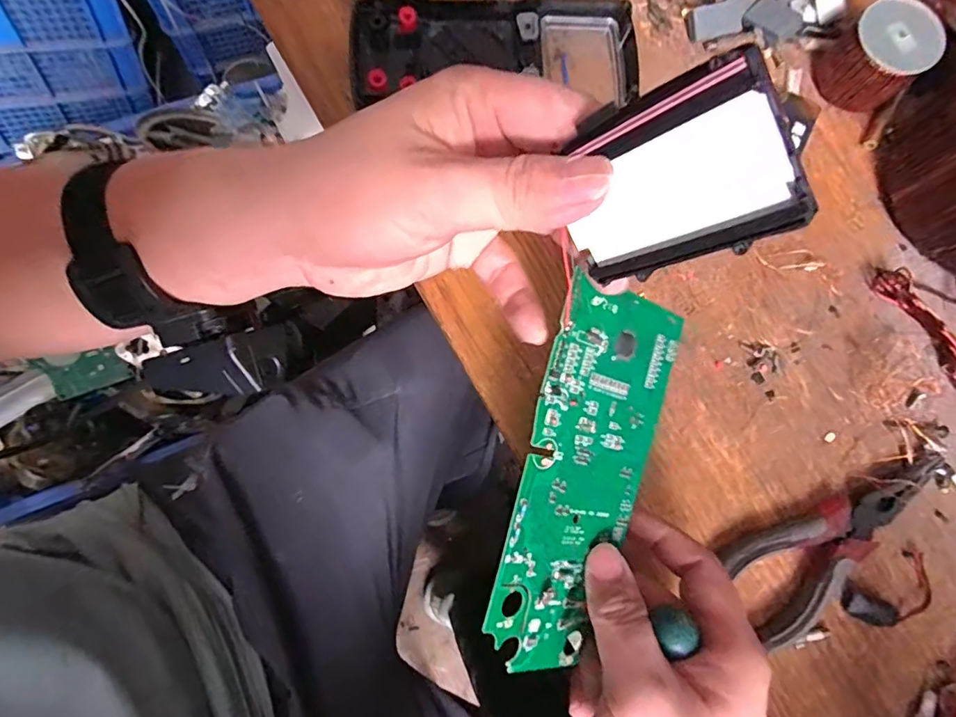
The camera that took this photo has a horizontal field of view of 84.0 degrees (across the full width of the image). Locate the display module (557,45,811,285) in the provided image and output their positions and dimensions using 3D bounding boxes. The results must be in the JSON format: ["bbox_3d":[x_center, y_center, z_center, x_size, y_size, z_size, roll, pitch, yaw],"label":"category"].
[{"bbox_3d":[0.053,-0.050,0.155,0.006,0.071,0.047,-40,107,-34],"label":"display module"}]

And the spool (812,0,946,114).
[{"bbox_3d":[0.251,-0.190,0.338,0.054,0.042,0.053,1,78,-3],"label":"spool"}]

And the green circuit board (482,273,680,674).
[{"bbox_3d":[0.048,0.051,0.228,0.072,0.004,0.159,17,87,-33],"label":"green circuit board"}]

